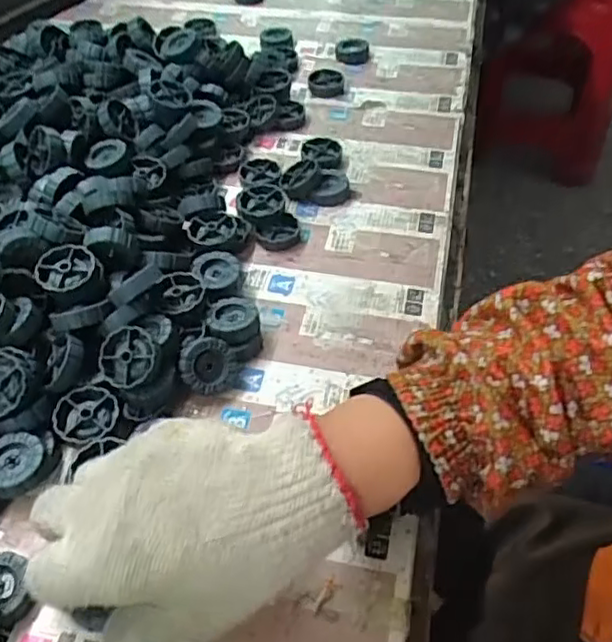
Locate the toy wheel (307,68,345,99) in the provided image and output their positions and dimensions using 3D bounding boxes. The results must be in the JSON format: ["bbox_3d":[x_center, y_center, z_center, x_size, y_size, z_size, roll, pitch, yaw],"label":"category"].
[{"bbox_3d":[0.020,-0.237,0.643,0.035,0.013,0.037,-1,51,1],"label":"toy wheel"}]

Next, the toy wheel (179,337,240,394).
[{"bbox_3d":[-0.066,0.031,0.436,0.039,0.015,0.036,34,75,-21],"label":"toy wheel"}]

